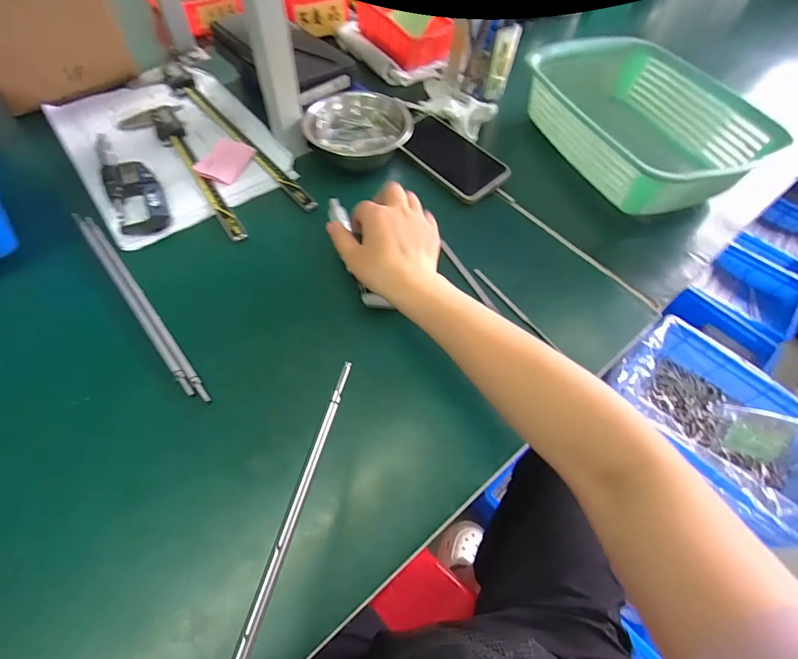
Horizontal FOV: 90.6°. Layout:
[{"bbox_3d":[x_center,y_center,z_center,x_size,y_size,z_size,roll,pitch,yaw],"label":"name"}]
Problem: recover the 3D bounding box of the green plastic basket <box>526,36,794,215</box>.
[{"bbox_3d":[0.301,-0.266,0.506,0.208,0.070,0.298,-14,60,-12],"label":"green plastic basket"}]

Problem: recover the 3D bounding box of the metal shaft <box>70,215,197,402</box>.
[{"bbox_3d":[-0.268,-0.034,0.392,0.011,0.008,0.271,-36,67,-23],"label":"metal shaft"}]

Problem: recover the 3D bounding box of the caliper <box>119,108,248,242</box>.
[{"bbox_3d":[-0.262,-0.207,0.486,0.070,0.016,0.293,-33,66,-22],"label":"caliper"}]

